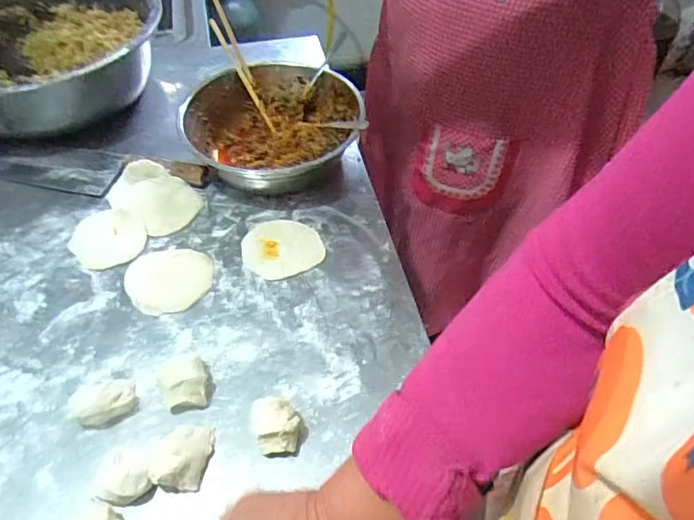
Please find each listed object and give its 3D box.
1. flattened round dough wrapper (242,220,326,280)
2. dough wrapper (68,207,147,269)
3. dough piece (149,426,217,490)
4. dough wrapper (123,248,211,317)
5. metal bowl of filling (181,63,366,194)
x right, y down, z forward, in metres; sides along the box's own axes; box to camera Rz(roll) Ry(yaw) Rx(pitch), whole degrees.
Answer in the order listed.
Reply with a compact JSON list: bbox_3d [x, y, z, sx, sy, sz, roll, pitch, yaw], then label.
[{"bbox_3d":[-0.081,-0.016,0.683,0.096,0.007,0.088,0,51,0],"label":"flattened round dough wrapper"},{"bbox_3d":[-0.303,-0.029,0.698,0.093,0.008,0.086,-3,63,5],"label":"dough wrapper"},{"bbox_3d":[-0.154,0.179,0.512,0.047,0.021,0.063,10,52,8],"label":"dough piece"},{"bbox_3d":[-0.211,0.020,0.652,0.096,0.006,0.093,0,51,0],"label":"dough wrapper"},{"bbox_3d":[-0.101,-0.176,0.768,0.230,0.086,0.215,0,51,0],"label":"metal bowl of filling"}]

